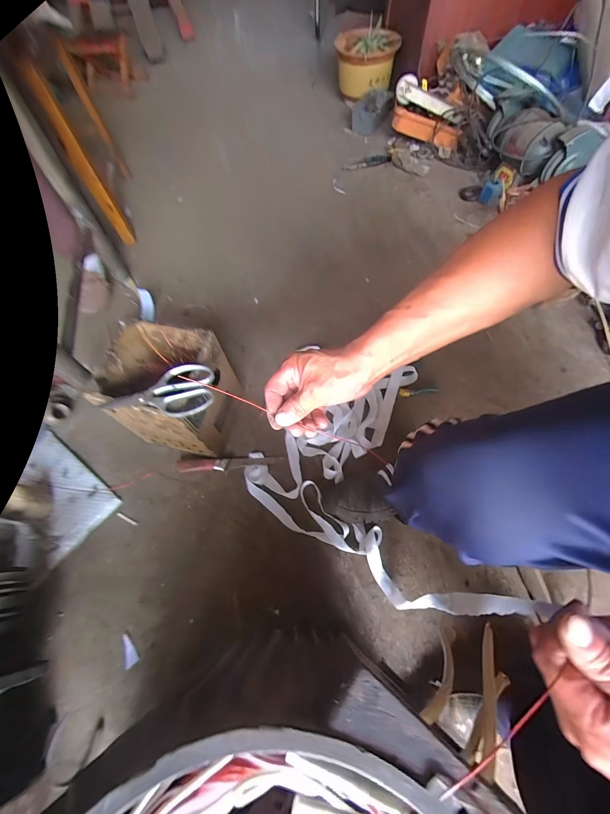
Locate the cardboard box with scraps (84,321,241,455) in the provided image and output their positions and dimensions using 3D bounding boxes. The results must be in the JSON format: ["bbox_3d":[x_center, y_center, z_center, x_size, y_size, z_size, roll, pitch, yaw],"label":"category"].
[{"bbox_3d":[-0.276,-0.026,0.689,0.220,0.247,0.191,12,65,8],"label":"cardboard box with scraps"}]

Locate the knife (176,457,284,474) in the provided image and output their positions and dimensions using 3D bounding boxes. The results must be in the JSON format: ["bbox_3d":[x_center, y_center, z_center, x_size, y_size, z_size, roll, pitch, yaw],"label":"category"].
[{"bbox_3d":[-0.177,0.132,0.734,0.239,0.015,0.032,-3,64,1],"label":"knife"}]

